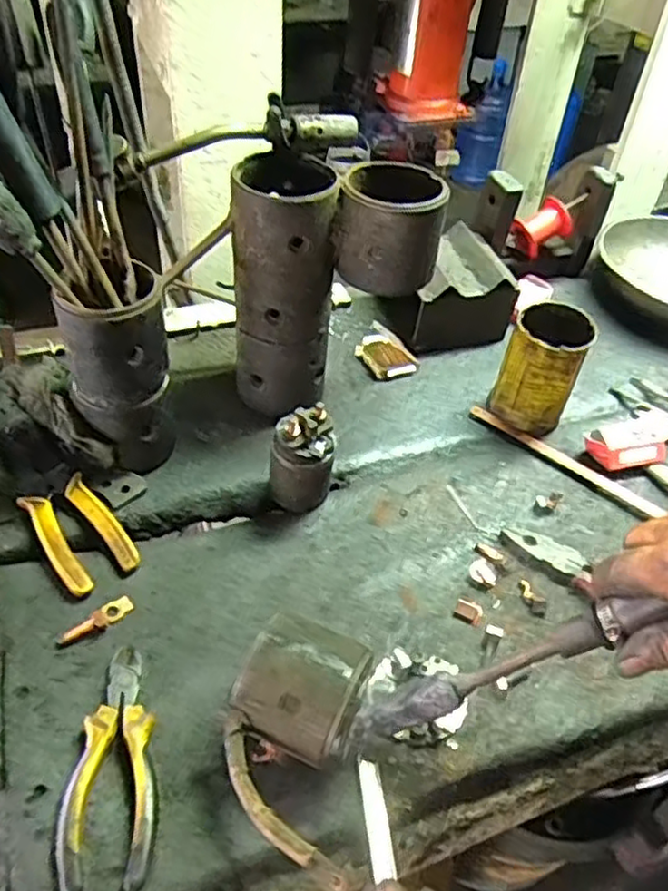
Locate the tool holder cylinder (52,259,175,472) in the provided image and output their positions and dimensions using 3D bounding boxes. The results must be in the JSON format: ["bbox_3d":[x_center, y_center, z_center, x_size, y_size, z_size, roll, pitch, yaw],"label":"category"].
[{"bbox_3d":[-0.176,-0.060,0.577,0.080,0.163,0.068,-11,47,-15],"label":"tool holder cylinder"}]

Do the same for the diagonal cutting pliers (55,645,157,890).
[{"bbox_3d":[-0.146,0.203,0.448,0.055,0.021,0.154,-4,45,-9],"label":"diagonal cutting pliers"}]

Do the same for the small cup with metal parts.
[{"bbox_3d":[-0.026,0.013,0.584,0.058,0.096,0.055,0,45,-5],"label":"small cup with metal parts"}]

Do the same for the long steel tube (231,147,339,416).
[{"bbox_3d":[-0.044,-0.143,0.630,0.092,0.211,0.092,0,45,-5],"label":"long steel tube"}]

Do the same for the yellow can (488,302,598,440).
[{"bbox_3d":[0.203,-0.077,0.672,0.071,0.106,0.069,2,45,-2],"label":"yellow can"}]

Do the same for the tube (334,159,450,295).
[{"bbox_3d":[0.048,-0.188,0.585,0.090,0.081,0.088,5,45,0],"label":"tube"}]

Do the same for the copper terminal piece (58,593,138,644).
[{"bbox_3d":[-0.179,0.132,0.519,0.017,0.011,0.058,35,41,28],"label":"copper terminal piece"}]

